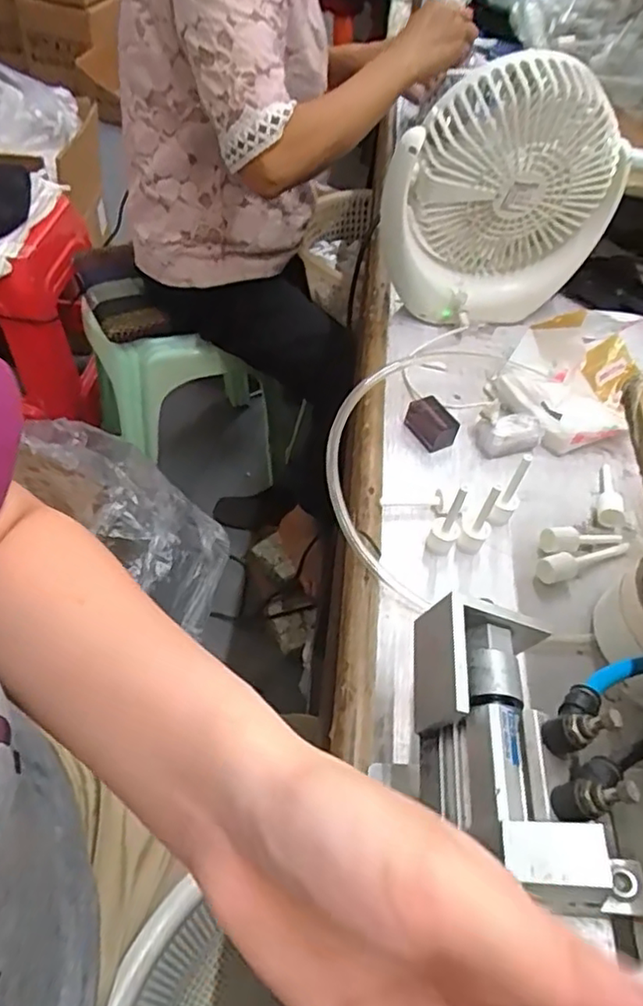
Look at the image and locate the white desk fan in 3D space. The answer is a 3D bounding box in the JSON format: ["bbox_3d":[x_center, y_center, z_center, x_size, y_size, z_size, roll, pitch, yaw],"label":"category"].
[{"bbox_3d":[0.152,-0.257,0.537,0.196,0.198,0.073,7,51,-1],"label":"white desk fan"}]

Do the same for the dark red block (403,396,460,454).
[{"bbox_3d":[0.088,-0.064,0.500,0.024,0.023,0.042,-19,56,-20],"label":"dark red block"}]

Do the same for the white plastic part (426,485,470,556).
[{"bbox_3d":[0.084,0.010,0.411,0.015,0.060,0.019,-32,61,-27],"label":"white plastic part"}]

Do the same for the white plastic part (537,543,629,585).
[{"bbox_3d":[0.185,0.039,0.433,0.078,0.016,0.017,-14,54,-17],"label":"white plastic part"}]

